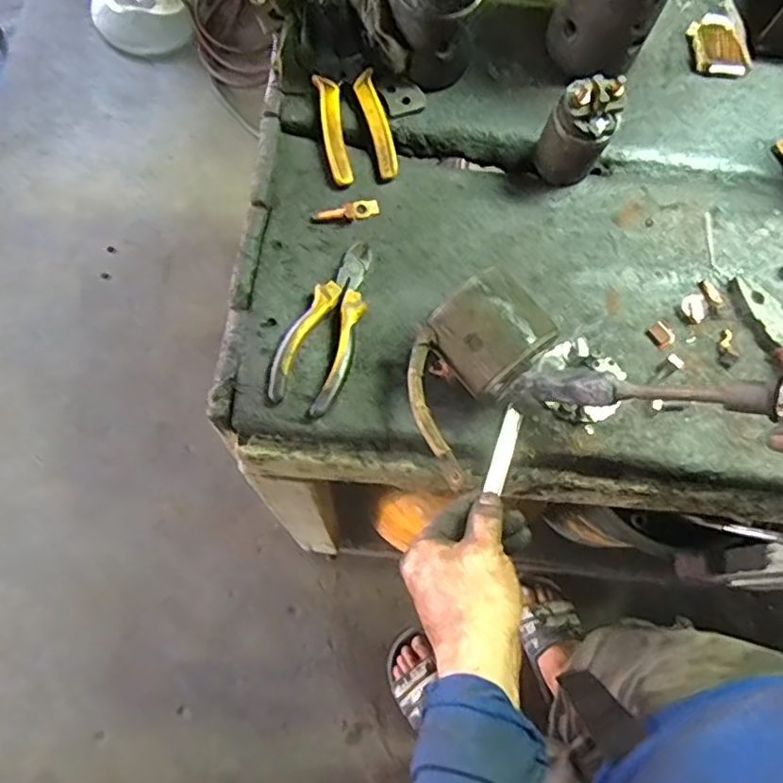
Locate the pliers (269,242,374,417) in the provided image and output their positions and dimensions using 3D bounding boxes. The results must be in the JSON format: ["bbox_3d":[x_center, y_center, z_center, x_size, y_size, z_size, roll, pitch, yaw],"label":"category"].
[{"bbox_3d":[-0.052,-0.058,0.507,0.055,0.021,0.154,17,72,2],"label":"pliers"}]

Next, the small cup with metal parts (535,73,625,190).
[{"bbox_3d":[0.156,-0.216,0.521,0.058,0.096,0.055,23,72,4],"label":"small cup with metal parts"}]

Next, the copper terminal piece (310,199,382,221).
[{"bbox_3d":[-0.038,-0.157,0.541,0.058,0.011,0.017,-15,73,-19],"label":"copper terminal piece"}]

